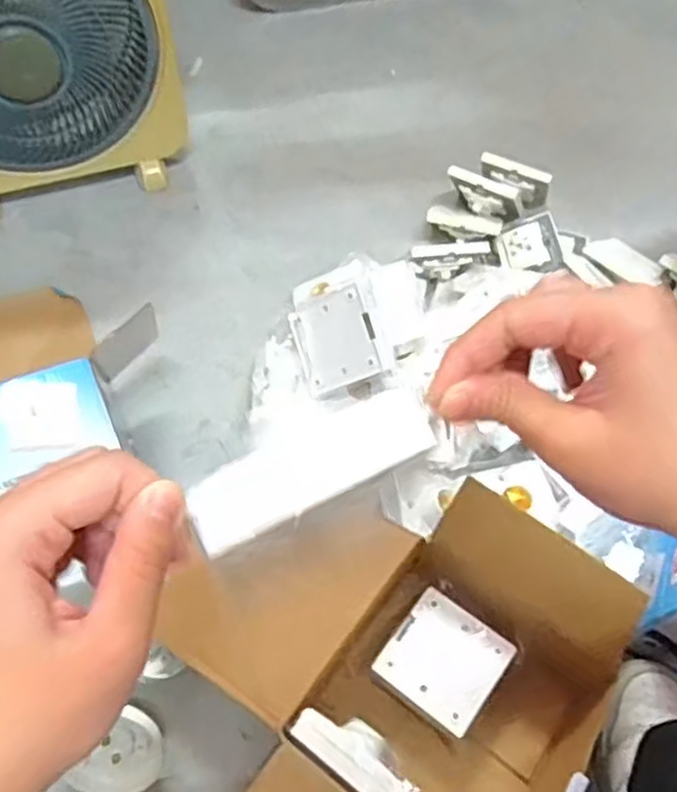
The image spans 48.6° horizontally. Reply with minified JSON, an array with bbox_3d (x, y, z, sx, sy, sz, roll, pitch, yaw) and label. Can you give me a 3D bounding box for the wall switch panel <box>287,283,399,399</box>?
[{"bbox_3d":[0.000,-0.053,0.703,0.014,0.092,0.088,-17,87,-56],"label":"wall switch panel"}]

